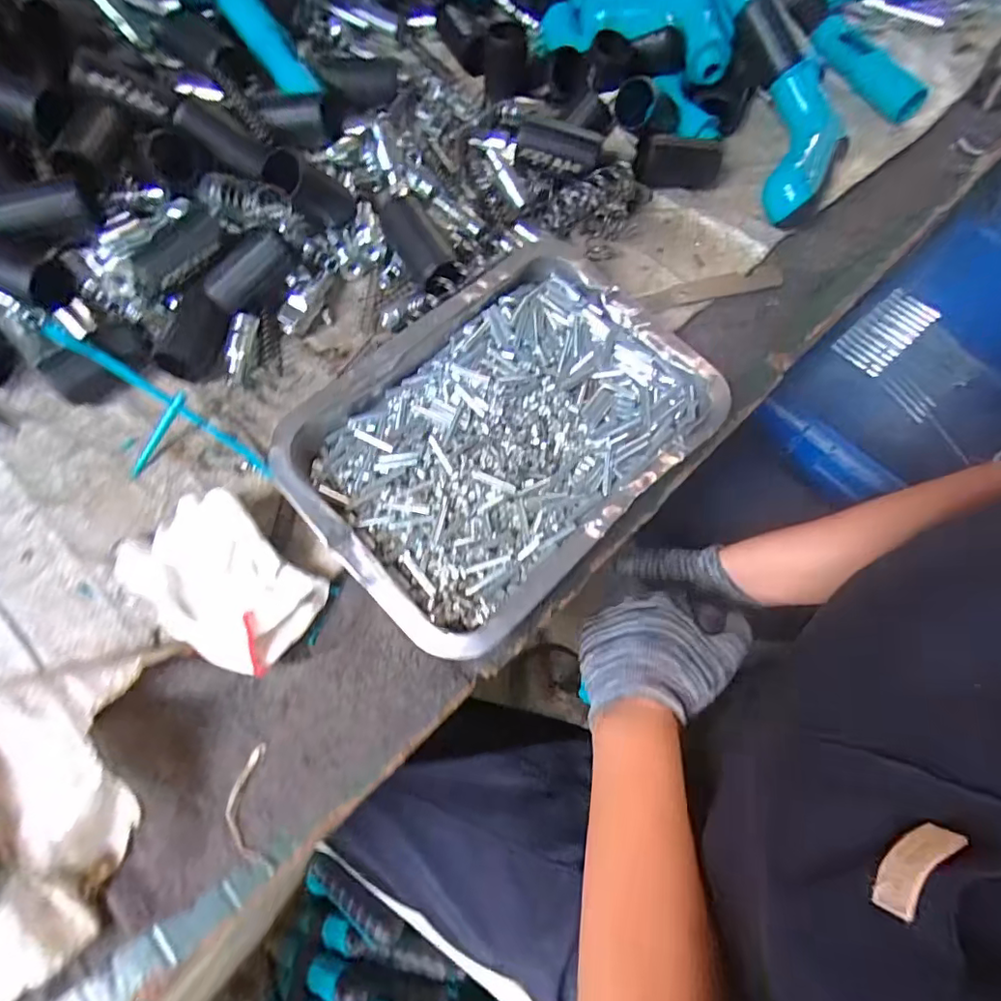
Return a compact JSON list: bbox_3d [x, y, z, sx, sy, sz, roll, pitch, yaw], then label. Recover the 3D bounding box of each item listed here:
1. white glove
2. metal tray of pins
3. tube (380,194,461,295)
[{"bbox_3d":[-0.161,0.044,0.321,0.113,0.027,0.073,37,72,11],"label":"white glove"},{"bbox_3d":[0.004,-0.046,0.360,0.254,0.032,0.188,-42,76,-16],"label":"metal tray of pins"},{"bbox_3d":[-0.053,-0.177,0.389,0.031,0.026,0.069,-34,87,-14],"label":"tube"}]

